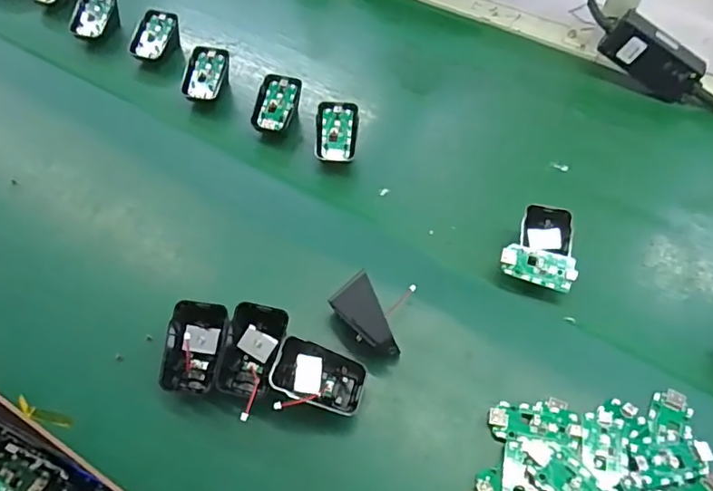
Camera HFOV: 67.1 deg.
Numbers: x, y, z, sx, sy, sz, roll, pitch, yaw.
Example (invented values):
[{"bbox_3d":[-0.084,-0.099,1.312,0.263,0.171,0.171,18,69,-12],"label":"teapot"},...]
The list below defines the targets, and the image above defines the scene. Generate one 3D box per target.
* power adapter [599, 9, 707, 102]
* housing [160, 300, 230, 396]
[{"bbox_3d":[0.350,-0.221,0.634,0.117,0.052,0.030,35,57,-1],"label":"power adapter"},{"bbox_3d":[-0.124,0.081,0.416,0.044,0.041,0.060,9,53,3],"label":"housing"}]

